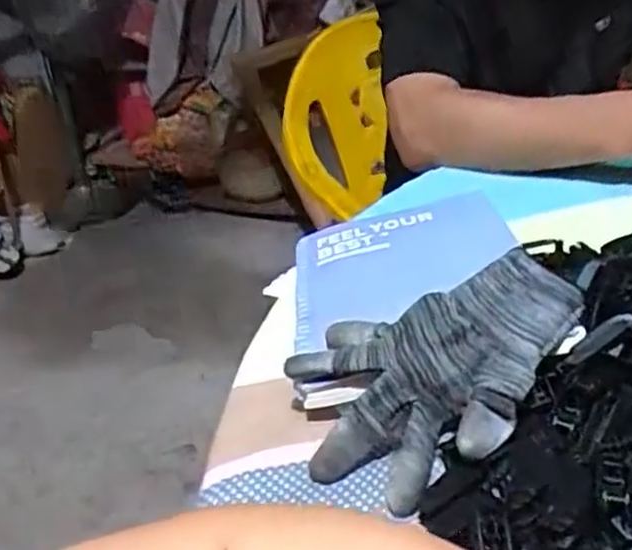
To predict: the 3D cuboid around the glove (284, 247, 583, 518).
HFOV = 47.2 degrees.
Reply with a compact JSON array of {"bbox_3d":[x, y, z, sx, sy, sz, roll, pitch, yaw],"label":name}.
[{"bbox_3d":[0.074,0.057,0.417,0.166,0.032,0.105,-25,60,-1],"label":"glove"}]

